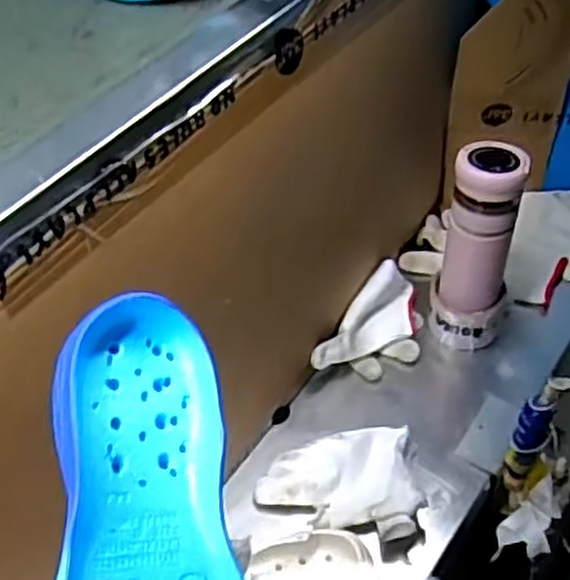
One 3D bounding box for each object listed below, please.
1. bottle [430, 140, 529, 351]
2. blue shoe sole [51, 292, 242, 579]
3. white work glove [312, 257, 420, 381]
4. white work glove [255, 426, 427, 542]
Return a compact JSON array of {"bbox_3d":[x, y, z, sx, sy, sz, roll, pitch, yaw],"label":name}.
[{"bbox_3d":[0.203,-0.039,0.829,0.078,0.229,0.065,5,43,14],"label":"bottle"},{"bbox_3d":[-0.071,0.117,0.369,0.091,0.040,0.257,6,56,-28],"label":"blue shoe sole"},{"bbox_3d":[0.108,0.047,0.878,0.079,0.063,0.165,21,49,28],"label":"white work glove"},{"bbox_3d":[0.053,0.184,0.768,0.158,0.050,0.119,1,42,9],"label":"white work glove"}]

